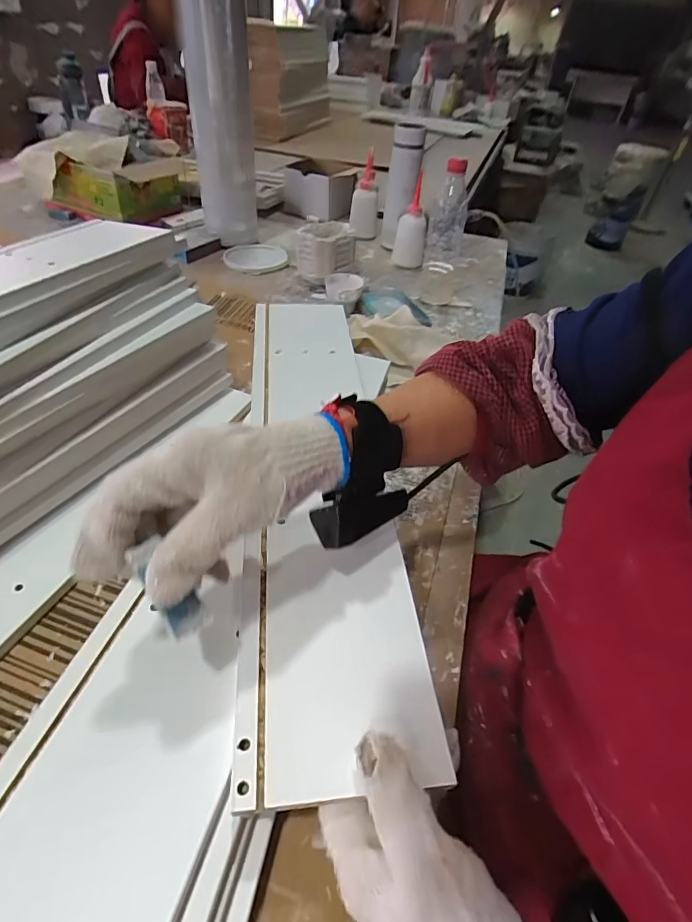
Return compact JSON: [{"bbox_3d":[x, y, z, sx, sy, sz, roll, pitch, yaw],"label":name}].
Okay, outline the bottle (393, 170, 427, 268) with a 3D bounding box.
[{"bbox_3d":[0.134,-0.471,0.925,0.064,0.143,0.042,11,44,4],"label":"bottle"}]

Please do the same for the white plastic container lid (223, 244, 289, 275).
[{"bbox_3d":[-0.183,-0.409,0.921,0.120,0.017,0.128,4,44,-4],"label":"white plastic container lid"}]

